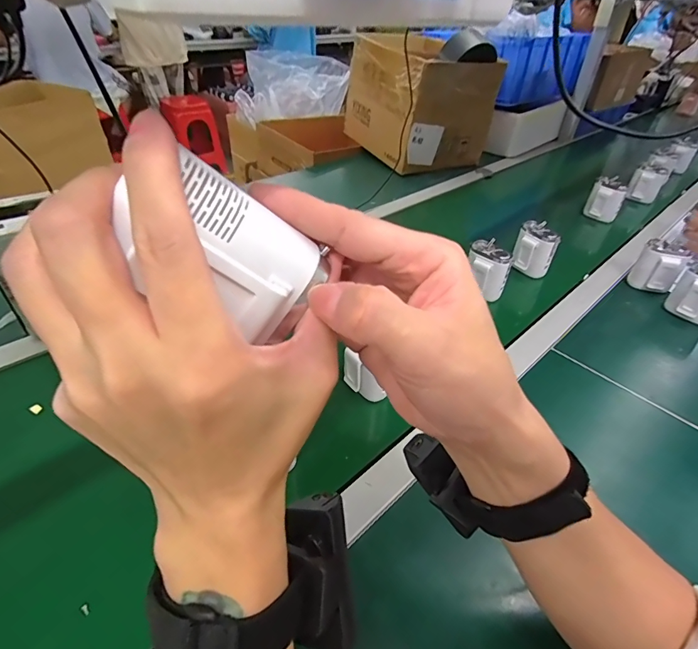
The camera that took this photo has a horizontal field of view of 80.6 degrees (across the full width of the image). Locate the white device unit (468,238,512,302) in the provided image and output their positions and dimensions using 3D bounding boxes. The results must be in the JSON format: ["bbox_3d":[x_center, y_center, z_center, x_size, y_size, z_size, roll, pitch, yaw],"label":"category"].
[{"bbox_3d":[0.220,-0.087,0.665,0.041,0.077,0.072,-21,47,-28],"label":"white device unit"}]

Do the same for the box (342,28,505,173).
[{"bbox_3d":[0.202,-0.612,1.161,0.288,0.243,0.338,-14,44,-22],"label":"box"}]

